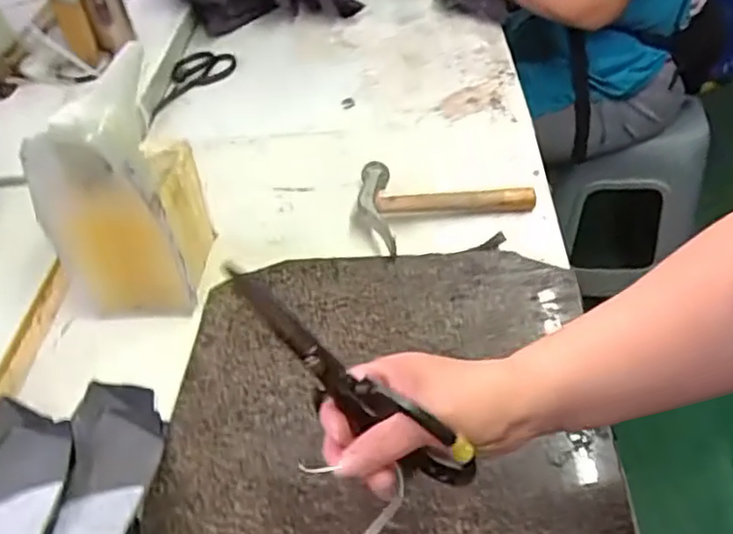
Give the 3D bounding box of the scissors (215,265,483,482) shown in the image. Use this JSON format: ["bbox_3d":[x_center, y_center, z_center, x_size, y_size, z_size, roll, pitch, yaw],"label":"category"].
[{"bbox_3d":[-0.009,0.068,0.369,0.067,0.188,0.012,-29,22,47],"label":"scissors"}]

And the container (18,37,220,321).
[{"bbox_3d":[-0.227,-0.056,0.601,0.119,0.219,0.101,-3,44,4],"label":"container"}]

